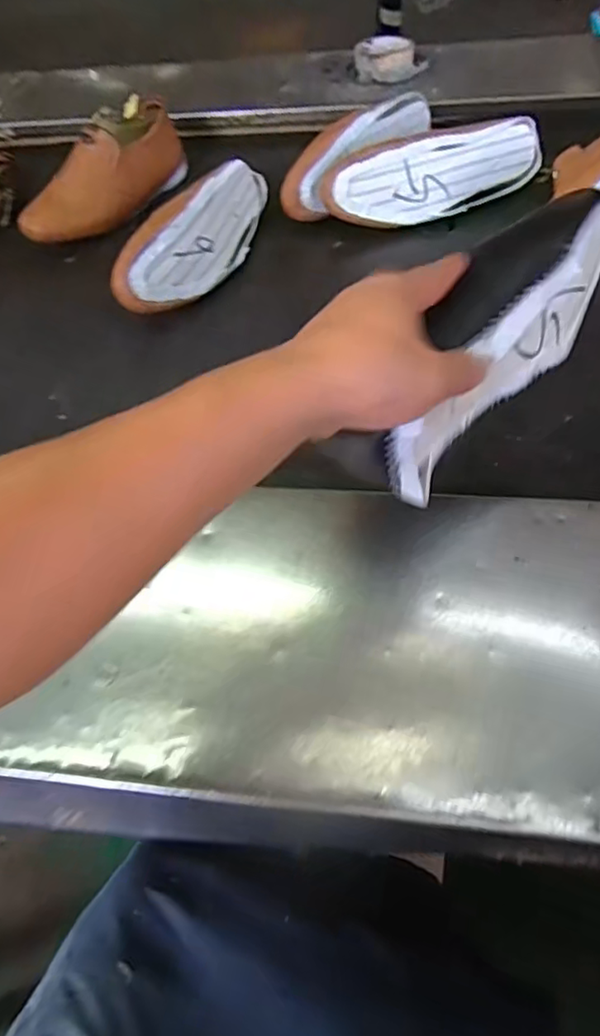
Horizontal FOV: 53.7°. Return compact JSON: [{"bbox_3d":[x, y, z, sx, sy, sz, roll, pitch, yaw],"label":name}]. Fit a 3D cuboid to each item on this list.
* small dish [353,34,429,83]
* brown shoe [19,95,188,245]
[{"bbox_3d":[0.135,-0.683,0.882,0.107,0.033,0.100,-3,56,4],"label":"small dish"},{"bbox_3d":[-0.239,-0.436,0.744,0.081,0.080,0.259,35,65,25],"label":"brown shoe"}]

